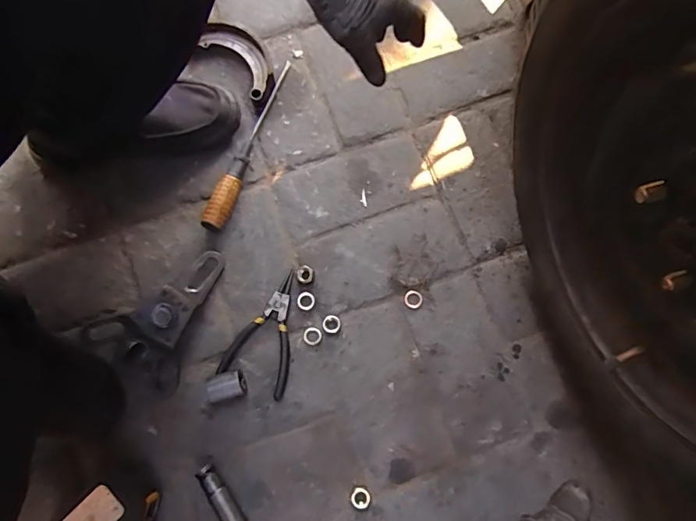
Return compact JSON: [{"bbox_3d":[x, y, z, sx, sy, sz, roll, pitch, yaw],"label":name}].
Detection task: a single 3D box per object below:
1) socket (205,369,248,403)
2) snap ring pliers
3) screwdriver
[{"bbox_3d":[-0.136,0.143,0.549,0.043,0.027,0.027,-13,76,-3],"label":"socket"},{"bbox_3d":[-0.090,0.081,0.569,0.082,0.010,0.138,20,77,5],"label":"snap ring pliers"},{"bbox_3d":[-0.121,-0.151,0.623,0.031,0.028,0.250,22,77,6],"label":"screwdriver"}]

